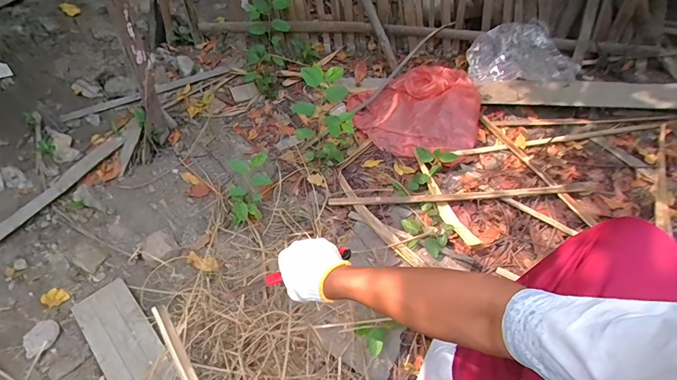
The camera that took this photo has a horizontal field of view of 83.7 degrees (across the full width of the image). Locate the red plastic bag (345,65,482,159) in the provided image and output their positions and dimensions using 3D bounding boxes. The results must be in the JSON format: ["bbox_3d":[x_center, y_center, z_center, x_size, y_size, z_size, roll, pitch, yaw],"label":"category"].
[{"bbox_3d":[0.234,-0.245,1.147,0.370,0.099,0.296,-8,49,-2],"label":"red plastic bag"}]

